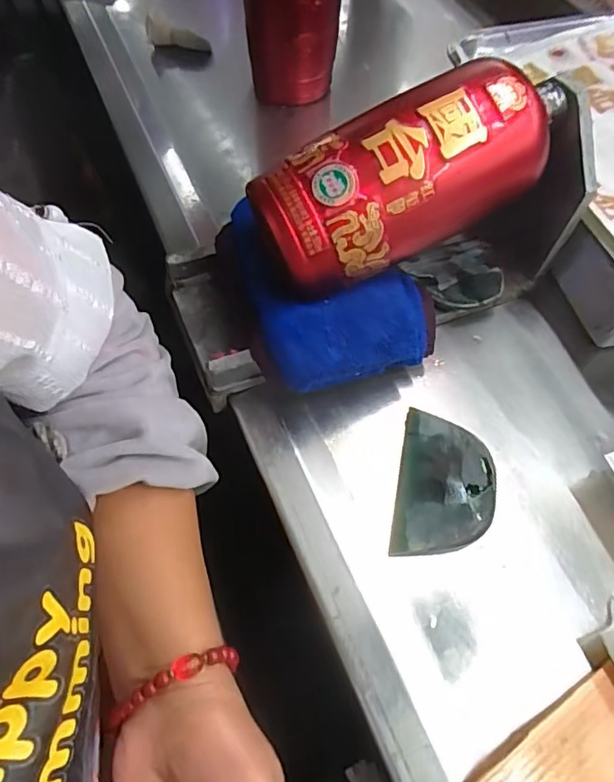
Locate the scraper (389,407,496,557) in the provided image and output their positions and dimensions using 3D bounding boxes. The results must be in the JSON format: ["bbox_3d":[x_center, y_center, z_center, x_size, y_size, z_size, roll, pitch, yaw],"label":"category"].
[{"bbox_3d":[0.081,0.056,0.321,0.053,0.011,0.084,11,62,7],"label":"scraper"}]

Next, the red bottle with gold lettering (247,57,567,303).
[{"bbox_3d":[0.064,-0.126,0.308,0.191,0.066,0.065,-28,68,-1],"label":"red bottle with gold lettering"}]

